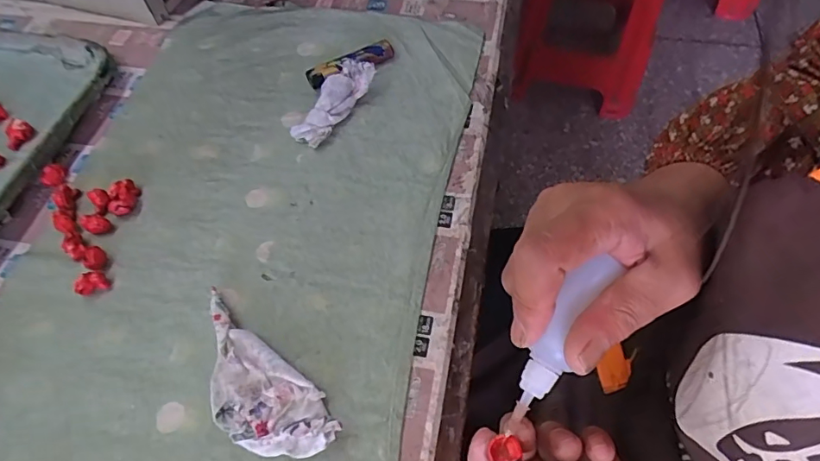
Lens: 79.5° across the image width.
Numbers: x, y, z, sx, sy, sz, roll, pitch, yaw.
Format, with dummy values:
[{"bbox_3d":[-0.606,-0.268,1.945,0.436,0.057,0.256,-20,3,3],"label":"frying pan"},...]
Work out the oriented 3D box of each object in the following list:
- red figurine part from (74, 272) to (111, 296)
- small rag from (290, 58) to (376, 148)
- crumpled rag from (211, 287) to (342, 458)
[{"bbox_3d":[-0.215,0.035,0.332,0.019,0.011,0.011,-21,60,-10],"label":"red figurine part"},{"bbox_3d":[-0.059,-0.105,0.395,0.023,0.029,0.085,30,65,19],"label":"small rag"},{"bbox_3d":[-0.095,0.093,0.293,0.118,0.016,0.050,33,66,21],"label":"crumpled rag"}]

